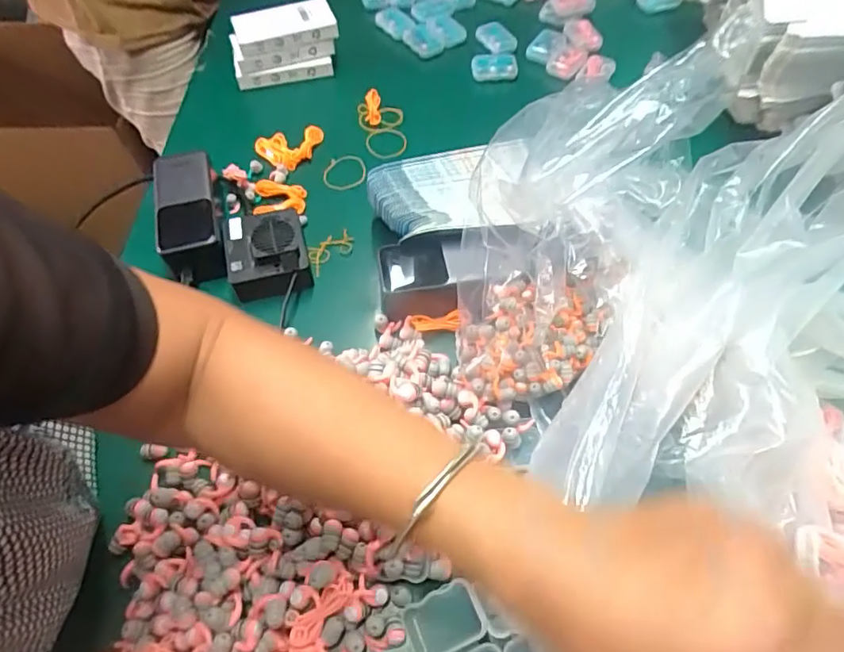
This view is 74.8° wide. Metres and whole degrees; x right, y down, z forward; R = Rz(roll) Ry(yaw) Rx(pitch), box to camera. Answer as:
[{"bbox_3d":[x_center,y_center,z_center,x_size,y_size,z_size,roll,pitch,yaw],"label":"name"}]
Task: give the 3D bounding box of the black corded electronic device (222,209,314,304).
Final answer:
[{"bbox_3d":[-0.144,-0.071,0.511,0.072,0.045,0.080,-12,58,-8],"label":"black corded electronic device"}]

